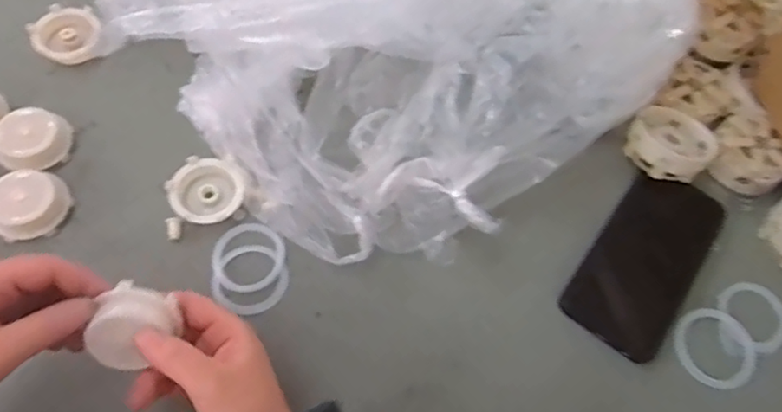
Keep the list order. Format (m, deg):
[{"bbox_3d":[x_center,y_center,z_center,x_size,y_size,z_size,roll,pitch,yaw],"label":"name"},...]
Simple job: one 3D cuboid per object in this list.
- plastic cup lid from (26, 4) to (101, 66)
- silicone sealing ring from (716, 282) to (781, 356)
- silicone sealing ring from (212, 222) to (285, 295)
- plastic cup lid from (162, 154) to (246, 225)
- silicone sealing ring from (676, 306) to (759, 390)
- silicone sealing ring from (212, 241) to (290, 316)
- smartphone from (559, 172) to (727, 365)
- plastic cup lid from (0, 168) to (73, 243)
[{"bbox_3d":[-0.278,-0.147,0.490,0.050,0.017,0.055,2,65,-5],"label":"plastic cup lid"},{"bbox_3d":[0.283,0.087,0.448,0.062,0.007,0.056,-1,65,-7],"label":"silicone sealing ring"},{"bbox_3d":[-0.107,0.038,0.427,0.052,0.004,0.054,2,65,-5],"label":"silicone sealing ring"},{"bbox_3d":[-0.142,-0.012,0.441,0.052,0.016,0.050,2,65,-5],"label":"plastic cup lid"},{"bbox_3d":[0.245,0.107,0.434,0.059,0.006,0.060,2,65,-5],"label":"silicone sealing ring"},{"bbox_3d":[-0.103,0.053,0.424,0.052,0.004,0.052,2,65,-5],"label":"silicone sealing ring"},{"bbox_3d":[0.203,0.042,0.457,0.076,0.011,0.157,36,65,15],"label":"smartphone"},{"bbox_3d":[-0.262,0.000,0.418,0.048,0.029,0.044,2,65,-5],"label":"plastic cup lid"}]

